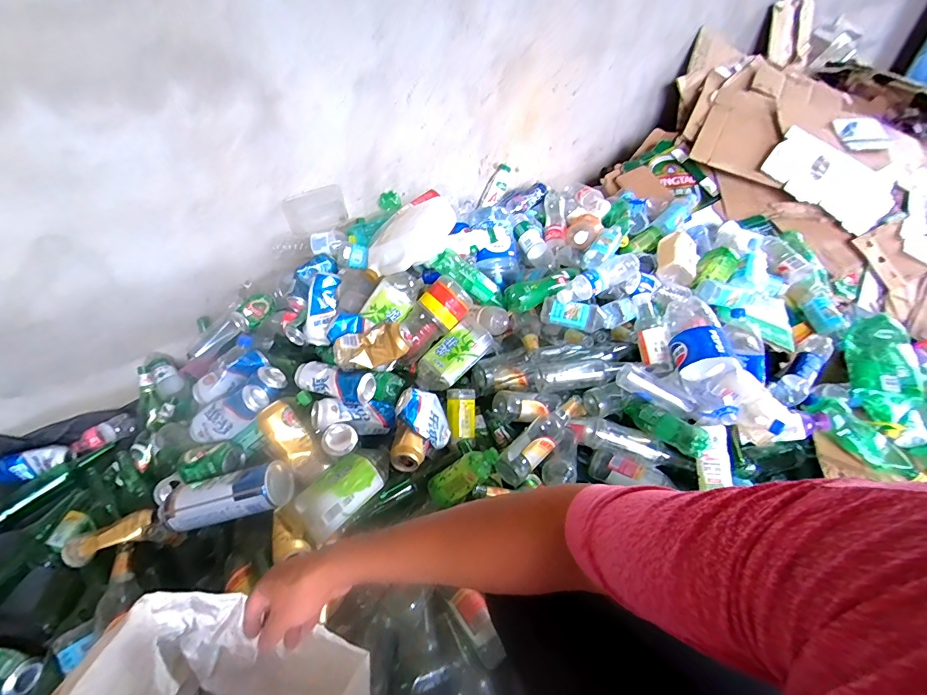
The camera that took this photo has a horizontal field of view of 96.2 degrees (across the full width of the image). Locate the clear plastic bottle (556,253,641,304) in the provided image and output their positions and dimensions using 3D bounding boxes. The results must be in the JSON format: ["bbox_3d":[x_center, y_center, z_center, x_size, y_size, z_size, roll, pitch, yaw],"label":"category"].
[{"bbox_3d":[0.325,-0.164,1.000,0.228,0.061,0.069,-24,48,-21],"label":"clear plastic bottle"}]

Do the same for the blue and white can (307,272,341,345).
[{"bbox_3d":[-0.318,-0.088,0.943,0.056,0.045,0.159,8,90,11],"label":"blue and white can"}]

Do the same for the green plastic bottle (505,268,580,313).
[{"bbox_3d":[0.192,-0.144,1.019,0.183,0.064,0.063,-25,46,0],"label":"green plastic bottle"}]

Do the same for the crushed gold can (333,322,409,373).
[{"bbox_3d":[-0.197,-0.007,0.864,0.143,0.067,0.094,-19,46,-17],"label":"crushed gold can"}]

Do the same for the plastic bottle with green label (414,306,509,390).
[{"bbox_3d":[0.005,-0.008,0.970,0.256,0.071,0.103,-42,54,-12],"label":"plastic bottle with green label"}]

